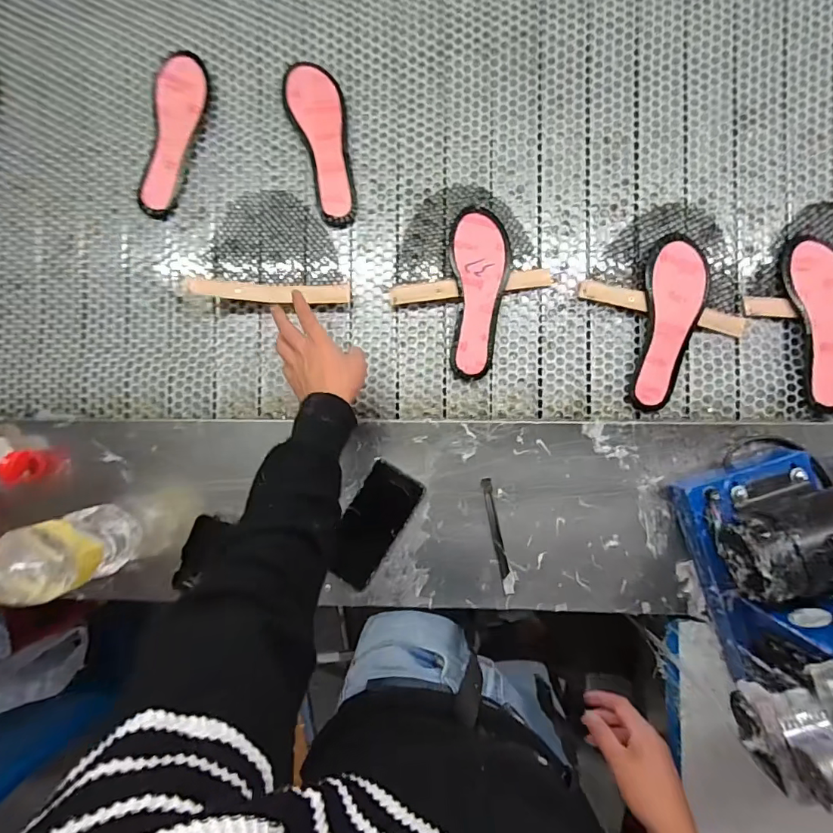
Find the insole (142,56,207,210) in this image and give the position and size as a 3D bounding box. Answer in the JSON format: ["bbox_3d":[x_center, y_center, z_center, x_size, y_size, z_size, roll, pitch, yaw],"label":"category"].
[{"bbox_3d":[-0.346,-0.404,0.674,0.067,0.019,0.215,9,90,3],"label":"insole"}]

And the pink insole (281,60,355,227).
[{"bbox_3d":[-0.127,-0.388,0.659,0.074,0.016,0.235,-18,89,3],"label":"pink insole"}]

